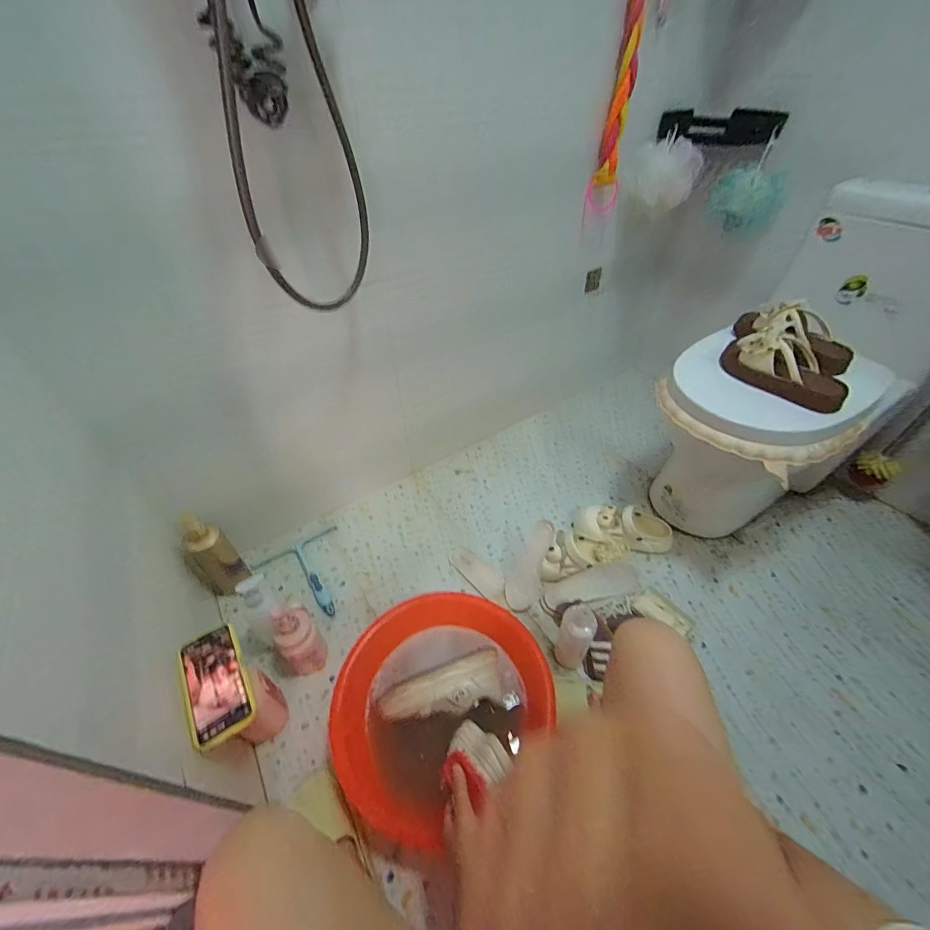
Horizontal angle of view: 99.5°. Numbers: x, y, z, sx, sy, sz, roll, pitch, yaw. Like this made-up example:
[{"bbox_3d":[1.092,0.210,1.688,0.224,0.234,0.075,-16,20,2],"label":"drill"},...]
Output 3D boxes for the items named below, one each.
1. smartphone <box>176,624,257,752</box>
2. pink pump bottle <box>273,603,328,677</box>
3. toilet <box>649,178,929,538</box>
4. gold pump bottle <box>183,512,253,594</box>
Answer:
[{"bbox_3d":[-0.369,0.323,0.584,0.081,0.020,0.162,-27,50,-23],"label":"smartphone"},{"bbox_3d":[-0.320,0.346,0.766,0.075,0.162,0.066,-30,51,-25],"label":"pink pump bottle"},{"bbox_3d":[0.718,-0.151,0.884,0.602,0.695,0.356,-27,50,-24],"label":"toilet"},{"bbox_3d":[-0.547,0.205,0.861,0.080,0.235,0.076,-32,52,-27],"label":"gold pump bottle"}]

